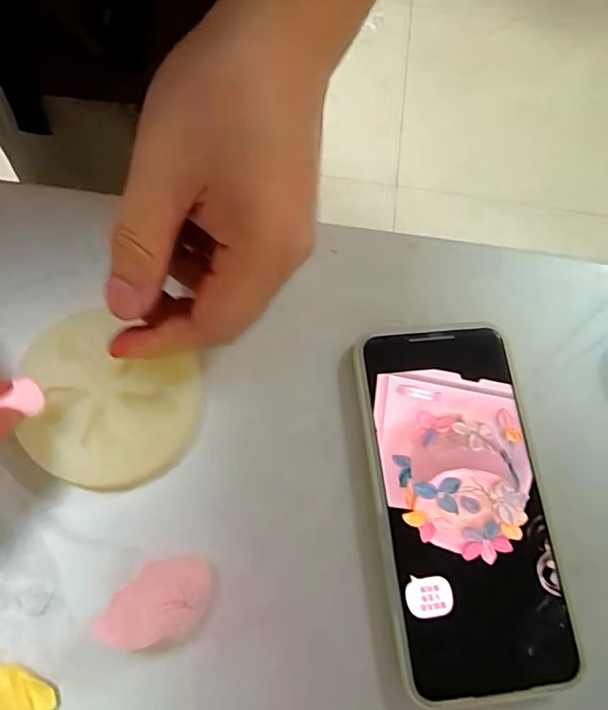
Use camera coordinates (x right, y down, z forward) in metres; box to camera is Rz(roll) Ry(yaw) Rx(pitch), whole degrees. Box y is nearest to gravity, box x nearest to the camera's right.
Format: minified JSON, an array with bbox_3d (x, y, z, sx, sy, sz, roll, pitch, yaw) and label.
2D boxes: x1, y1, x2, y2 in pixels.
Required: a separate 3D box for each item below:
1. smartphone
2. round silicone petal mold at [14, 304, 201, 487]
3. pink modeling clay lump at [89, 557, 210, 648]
[{"bbox_3d":[0.070,0.064,0.246,0.076,0.010,0.158,-5,72,-6],"label":"smartphone"},{"bbox_3d":[-0.087,0.020,0.252,0.078,0.017,0.079,1,70,-3],"label":"round silicone petal mold"},{"bbox_3d":[-0.063,0.101,0.221,0.049,0.026,0.028,-16,72,-8],"label":"pink modeling clay lump"}]

